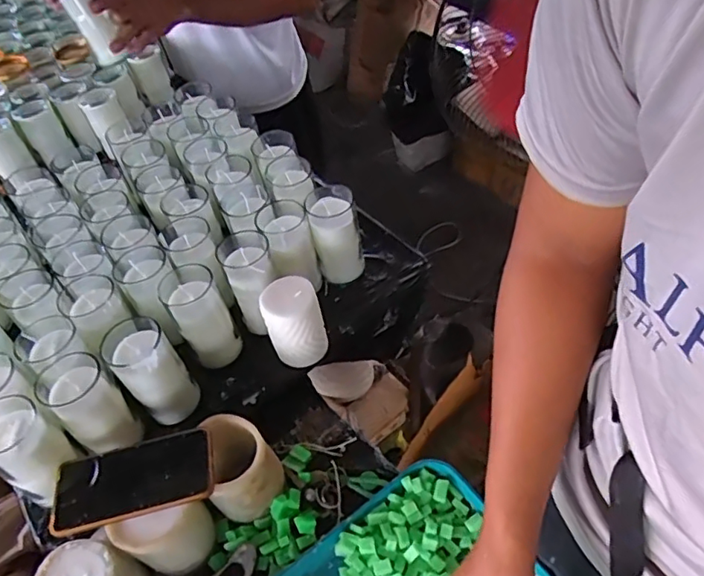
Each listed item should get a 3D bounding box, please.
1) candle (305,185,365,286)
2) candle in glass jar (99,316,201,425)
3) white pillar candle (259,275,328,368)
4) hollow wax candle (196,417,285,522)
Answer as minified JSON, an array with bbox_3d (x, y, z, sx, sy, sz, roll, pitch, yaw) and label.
[{"bbox_3d":[-0.023,-0.073,0.761,0.066,0.122,0.068,-14,51,-7],"label":"candle"},{"bbox_3d":[-0.240,0.099,0.651,0.067,0.116,0.084,-37,57,-23],"label":"candle in glass jar"},{"bbox_3d":[-0.073,0.045,0.694,0.069,0.098,0.072,-22,53,-13],"label":"white pillar candle"},{"bbox_3d":[-0.130,0.200,0.610,0.078,0.096,0.084,-2,51,3],"label":"hollow wax candle"}]

